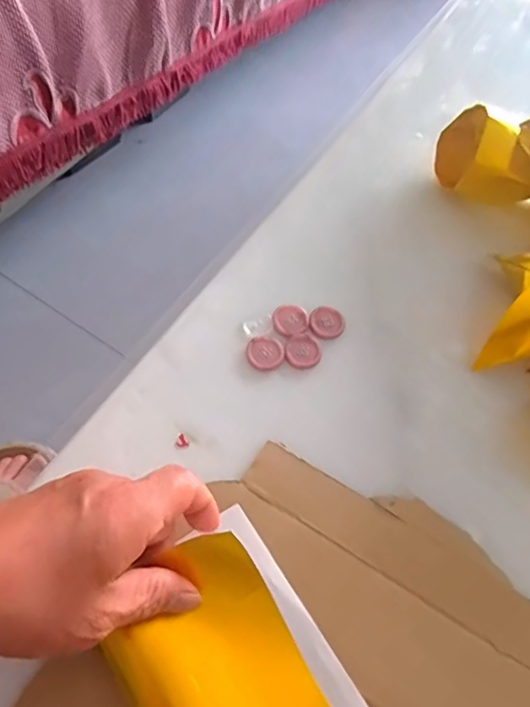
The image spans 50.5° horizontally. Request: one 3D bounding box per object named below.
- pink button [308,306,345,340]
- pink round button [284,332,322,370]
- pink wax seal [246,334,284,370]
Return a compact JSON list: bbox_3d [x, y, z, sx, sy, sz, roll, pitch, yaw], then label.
[{"bbox_3d":[0.044,-0.022,0.399,0.024,0.004,0.025,2,75,-9],"label":"pink button"},{"bbox_3d":[0.027,-0.001,0.389,0.025,0.007,0.025,3,60,-5],"label":"pink round button"},{"bbox_3d":[0.000,-0.001,0.381,0.025,0.006,0.024,3,60,-5],"label":"pink wax seal"}]

